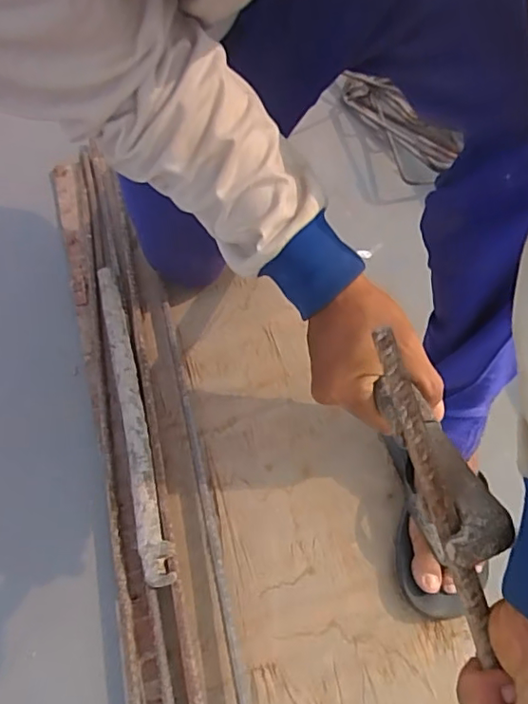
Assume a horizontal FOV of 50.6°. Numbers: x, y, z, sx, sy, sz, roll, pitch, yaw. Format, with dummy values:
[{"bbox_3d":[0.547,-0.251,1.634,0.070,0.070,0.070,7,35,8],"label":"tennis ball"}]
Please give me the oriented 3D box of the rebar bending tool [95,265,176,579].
[{"bbox_3d":[-0.174,0.066,0.719,0.035,0.025,0.457,-15,58,-8],"label":"rebar bending tool"}]

